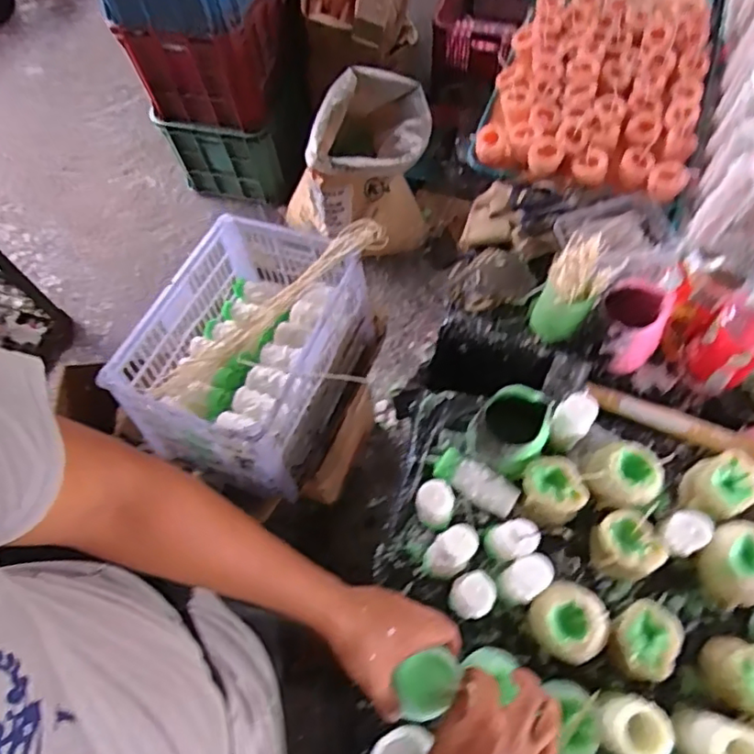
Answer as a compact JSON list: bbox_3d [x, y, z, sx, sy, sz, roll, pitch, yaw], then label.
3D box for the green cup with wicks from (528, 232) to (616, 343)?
[{"bbox_3d":[0.256,-0.113,0.786,0.080,0.137,0.078,22,69,13],"label":"green cup with wicks"}]

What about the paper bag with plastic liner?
[{"bbox_3d":[-0.024,-0.543,1.571,0.396,0.426,0.270,-31,67,-10],"label":"paper bag with plastic liner"}]

